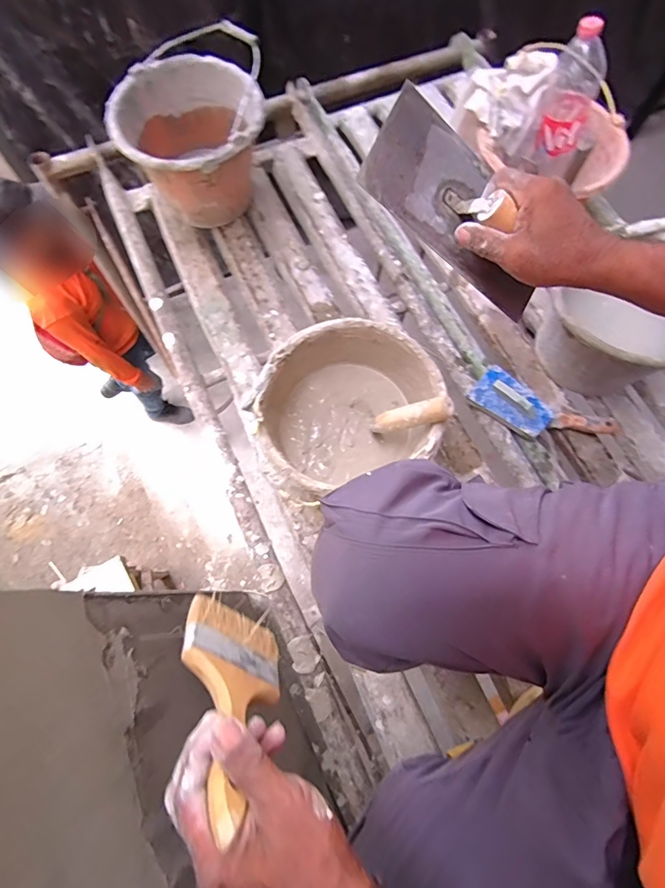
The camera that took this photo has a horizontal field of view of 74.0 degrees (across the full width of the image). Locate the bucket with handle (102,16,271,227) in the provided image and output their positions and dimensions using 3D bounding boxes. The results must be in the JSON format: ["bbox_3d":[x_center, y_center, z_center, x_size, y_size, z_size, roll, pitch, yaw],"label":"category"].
[{"bbox_3d":[-0.272,-0.599,0.894,0.281,0.243,0.264,-9,72,-5],"label":"bucket with handle"}]

